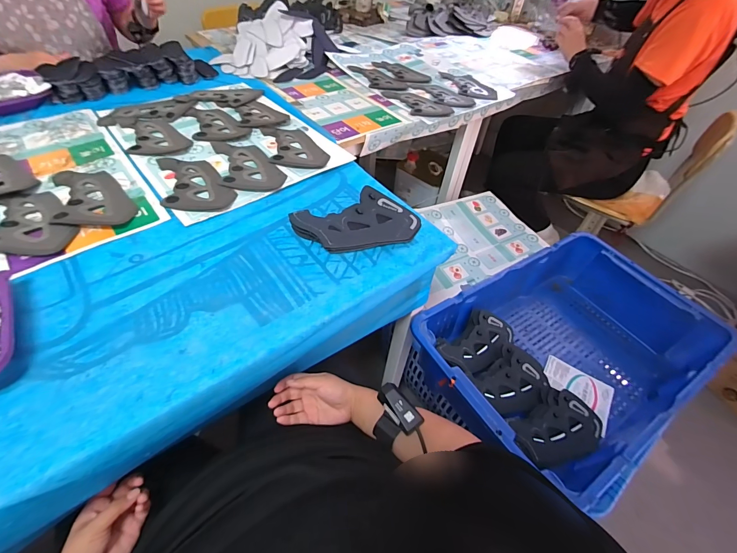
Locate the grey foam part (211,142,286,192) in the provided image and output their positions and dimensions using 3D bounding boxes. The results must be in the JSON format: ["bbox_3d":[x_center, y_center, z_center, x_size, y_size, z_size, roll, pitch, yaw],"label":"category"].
[{"bbox_3d":[-0.260,-0.232,0.729,0.116,0.012,0.205,-23,55,-24],"label":"grey foam part"}]

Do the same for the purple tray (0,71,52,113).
[{"bbox_3d":[-0.844,-0.423,0.808,0.175,0.048,0.120,-29,58,-28],"label":"purple tray"}]

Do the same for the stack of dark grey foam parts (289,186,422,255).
[{"bbox_3d":[-0.016,-0.096,0.610,0.219,0.034,0.111,-16,53,-19],"label":"stack of dark grey foam parts"}]

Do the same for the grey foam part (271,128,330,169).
[{"bbox_3d":[-0.152,-0.290,0.788,0.122,0.012,0.158,0,49,-6],"label":"grey foam part"}]

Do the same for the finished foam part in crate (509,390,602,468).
[{"bbox_3d":[0.395,0.325,0.732,0.211,0.081,0.123,-19,53,-21],"label":"finished foam part in crate"}]

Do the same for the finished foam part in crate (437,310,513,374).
[{"bbox_3d":[0.262,0.154,0.831,0.222,0.064,0.115,-32,59,-29],"label":"finished foam part in crate"}]

